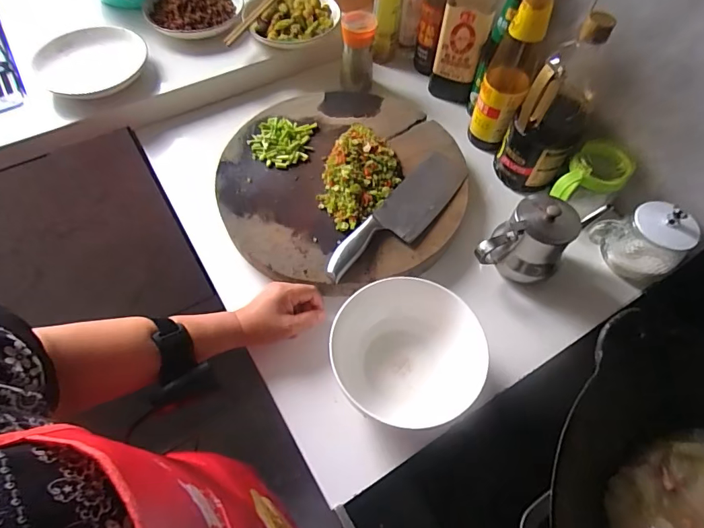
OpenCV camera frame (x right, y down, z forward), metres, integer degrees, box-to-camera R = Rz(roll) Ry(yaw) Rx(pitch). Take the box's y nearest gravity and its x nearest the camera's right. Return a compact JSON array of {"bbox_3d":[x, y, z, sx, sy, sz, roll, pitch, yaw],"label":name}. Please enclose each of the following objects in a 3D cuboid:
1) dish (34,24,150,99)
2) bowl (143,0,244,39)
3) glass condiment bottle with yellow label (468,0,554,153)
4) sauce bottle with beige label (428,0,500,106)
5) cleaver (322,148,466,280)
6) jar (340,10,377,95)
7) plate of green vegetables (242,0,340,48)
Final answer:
[{"bbox_3d":[-0.437,-0.342,0.740,0.171,0.025,0.165,-27,63,-16],"label":"dish"},{"bbox_3d":[-0.289,-0.482,0.809,0.175,0.051,0.160,-30,64,-18],"label":"bowl"},{"bbox_3d":[0.236,-0.287,0.659,0.061,0.273,0.057,14,60,7],"label":"glass condiment bottle with yellow label"},{"bbox_3d":[0.196,-0.410,0.740,0.079,0.275,0.094,15,60,8],"label":"sauce bottle with beige label"},{"bbox_3d":[0.071,-0.071,0.623,0.073,0.017,0.284,35,64,18],"label":"cleaver"},{"bbox_3d":[0.010,-0.379,0.795,0.058,0.142,0.048,2,59,0],"label":"jar"},{"bbox_3d":[-0.113,-0.468,0.820,0.173,0.033,0.150,-2,59,-3],"label":"plate of green vegetables"}]

